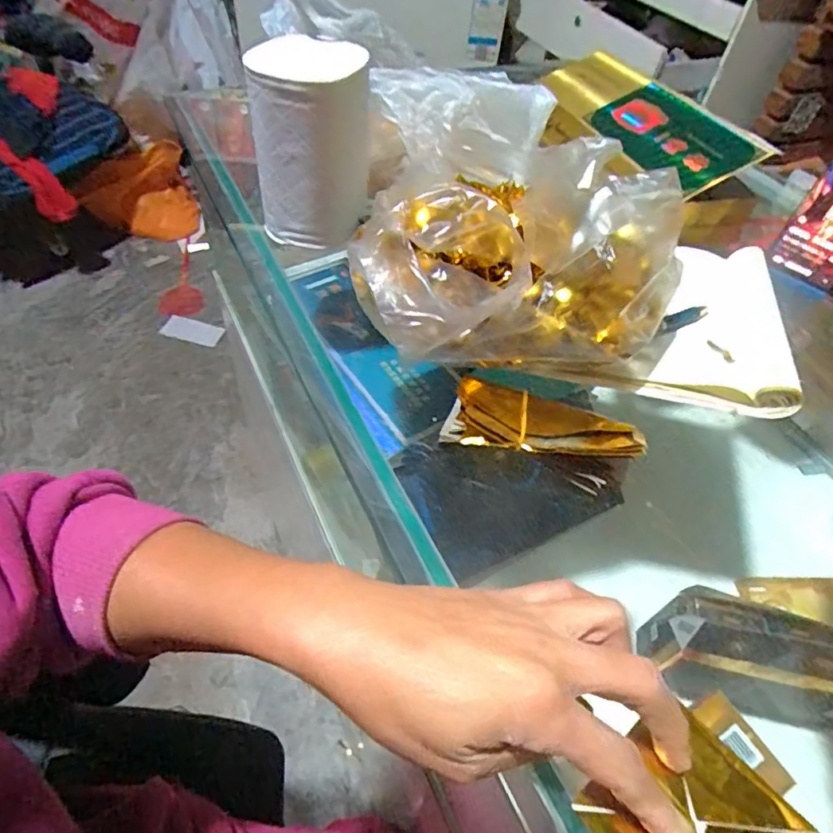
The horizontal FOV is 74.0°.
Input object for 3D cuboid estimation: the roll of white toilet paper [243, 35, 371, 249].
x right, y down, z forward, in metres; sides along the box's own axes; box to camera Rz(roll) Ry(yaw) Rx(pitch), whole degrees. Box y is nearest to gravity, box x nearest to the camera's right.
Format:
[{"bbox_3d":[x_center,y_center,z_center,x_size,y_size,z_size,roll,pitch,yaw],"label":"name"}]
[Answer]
[{"bbox_3d":[-0.085,-0.221,0.450,0.092,0.124,0.102,-2,51,-7],"label":"roll of white toilet paper"}]

